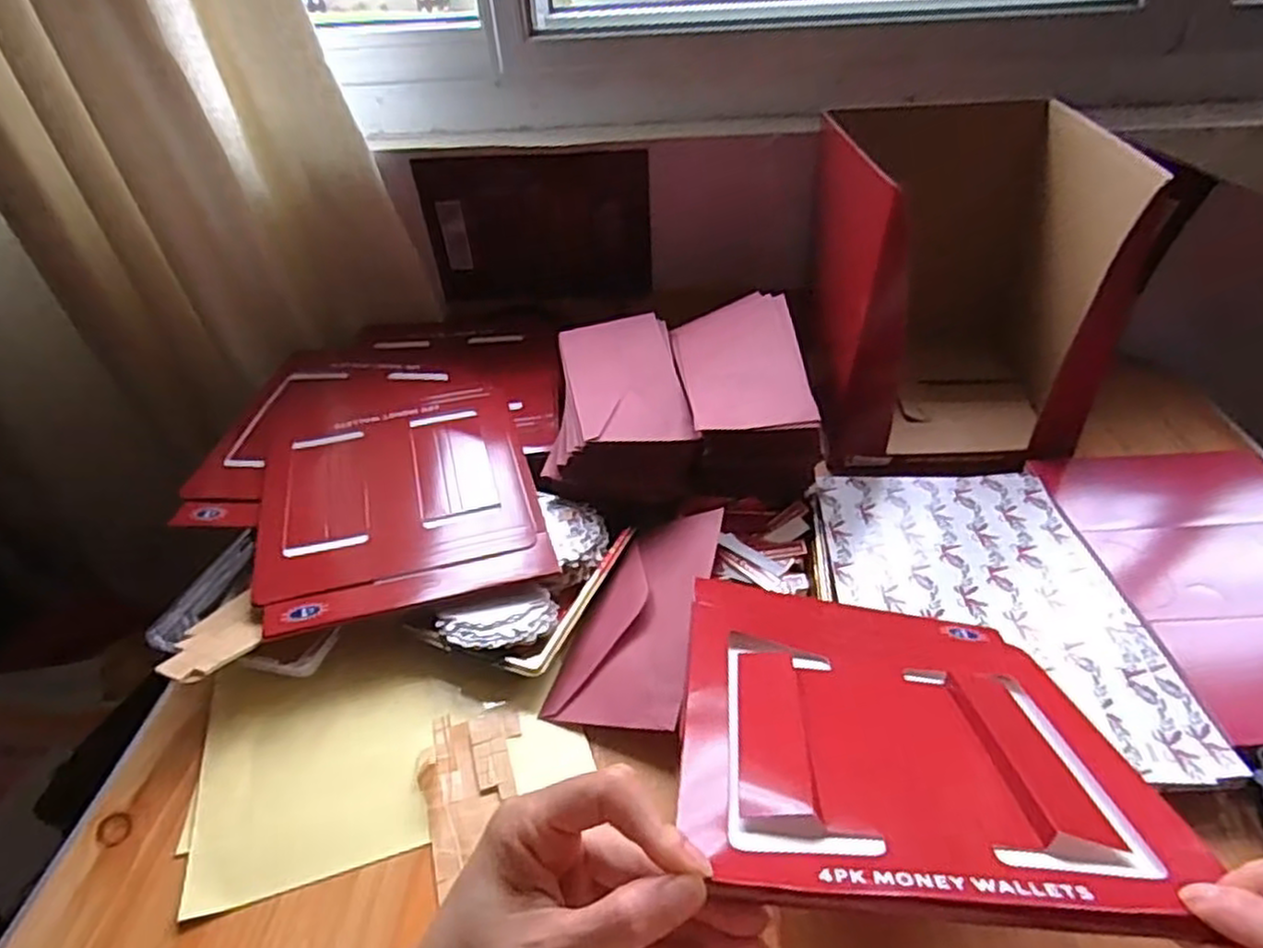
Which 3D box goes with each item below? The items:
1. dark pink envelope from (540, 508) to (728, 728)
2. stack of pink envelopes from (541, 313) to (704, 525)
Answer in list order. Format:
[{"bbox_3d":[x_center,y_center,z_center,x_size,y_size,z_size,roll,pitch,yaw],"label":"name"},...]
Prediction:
[{"bbox_3d":[0.010,0.092,0.504,0.085,0.005,0.175,-6,39,26],"label":"dark pink envelope"},{"bbox_3d":[-0.012,-0.054,0.637,0.113,0.062,0.207,-5,36,-3],"label":"stack of pink envelopes"}]

